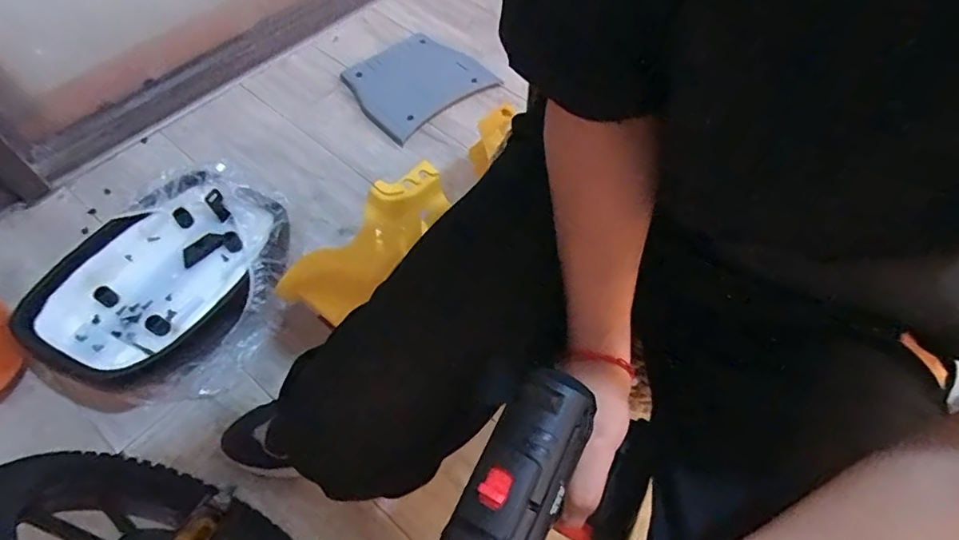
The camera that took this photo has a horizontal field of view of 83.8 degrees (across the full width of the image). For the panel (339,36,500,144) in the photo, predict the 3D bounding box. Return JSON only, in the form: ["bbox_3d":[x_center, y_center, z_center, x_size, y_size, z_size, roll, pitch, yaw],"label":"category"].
[{"bbox_3d":[-0.147,-0.426,1.195,0.268,0.028,0.260,-35,66,-21],"label":"panel"}]

